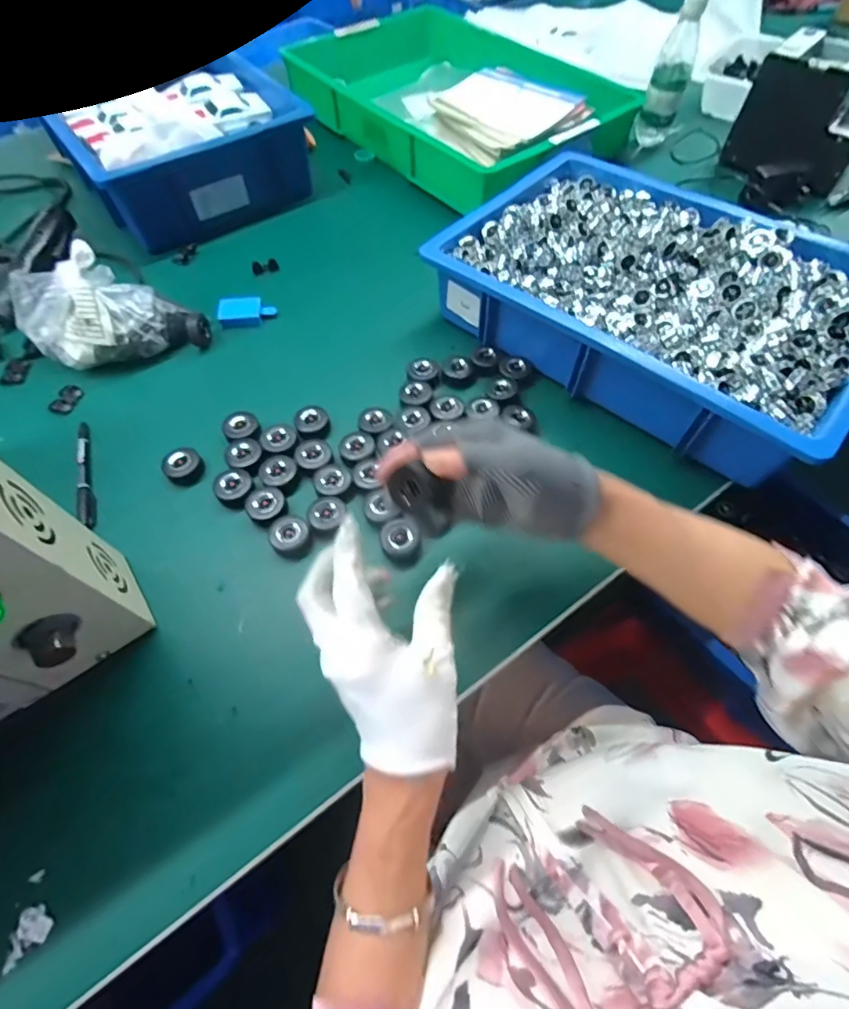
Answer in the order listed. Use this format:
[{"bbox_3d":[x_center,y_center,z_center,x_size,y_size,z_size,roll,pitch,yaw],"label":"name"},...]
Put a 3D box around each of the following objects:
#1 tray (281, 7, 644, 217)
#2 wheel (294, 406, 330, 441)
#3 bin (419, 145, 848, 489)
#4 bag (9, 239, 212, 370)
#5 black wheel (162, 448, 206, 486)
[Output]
[{"bbox_3d":[0.066,-0.720,0.830,0.393,0.100,0.536,-38,68,-19],"label":"tray"},{"bbox_3d":[-0.122,-0.089,0.517,0.036,0.019,0.033,0,61,0],"label":"wheel"},{"bbox_3d":[0.254,-0.250,0.551,0.457,0.097,0.306,38,68,18],"label":"bin"},{"bbox_3d":[-0.366,-0.225,0.550,0.191,0.092,0.092,-19,63,-11],"label":"bag"},{"bbox_3d":[-0.247,-0.039,0.489,0.037,0.021,0.035,0,61,0],"label":"black wheel"}]

